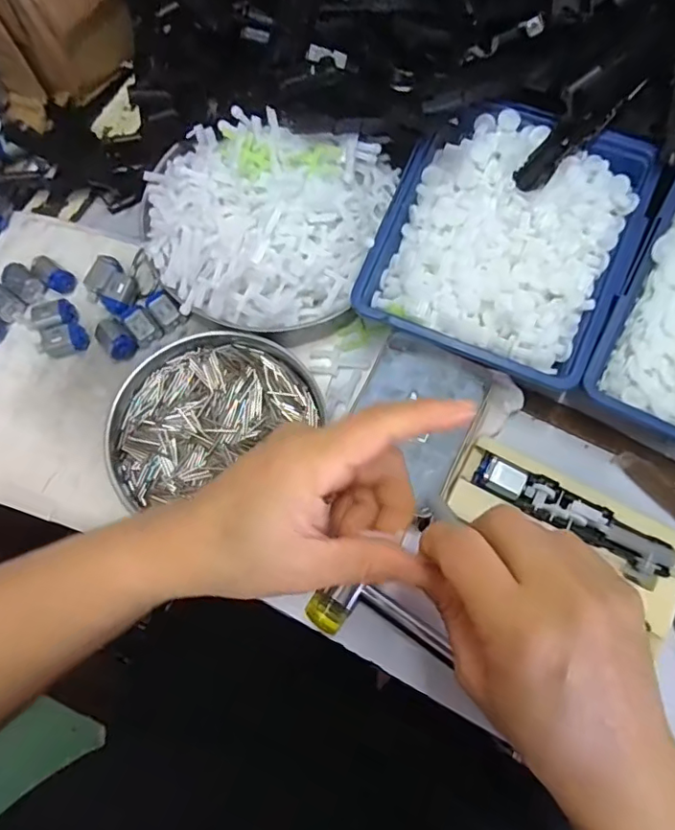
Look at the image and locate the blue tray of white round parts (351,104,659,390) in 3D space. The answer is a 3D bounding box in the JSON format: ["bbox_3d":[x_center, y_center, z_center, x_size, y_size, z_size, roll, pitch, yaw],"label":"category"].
[{"bbox_3d":[0.103,-0.111,0.339,0.144,0.040,0.152,21,73,9],"label":"blue tray of white round parts"}]

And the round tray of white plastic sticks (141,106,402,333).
[{"bbox_3d":[-0.049,-0.126,0.365,0.157,0.064,0.125,6,72,4],"label":"round tray of white plastic sticks"}]

